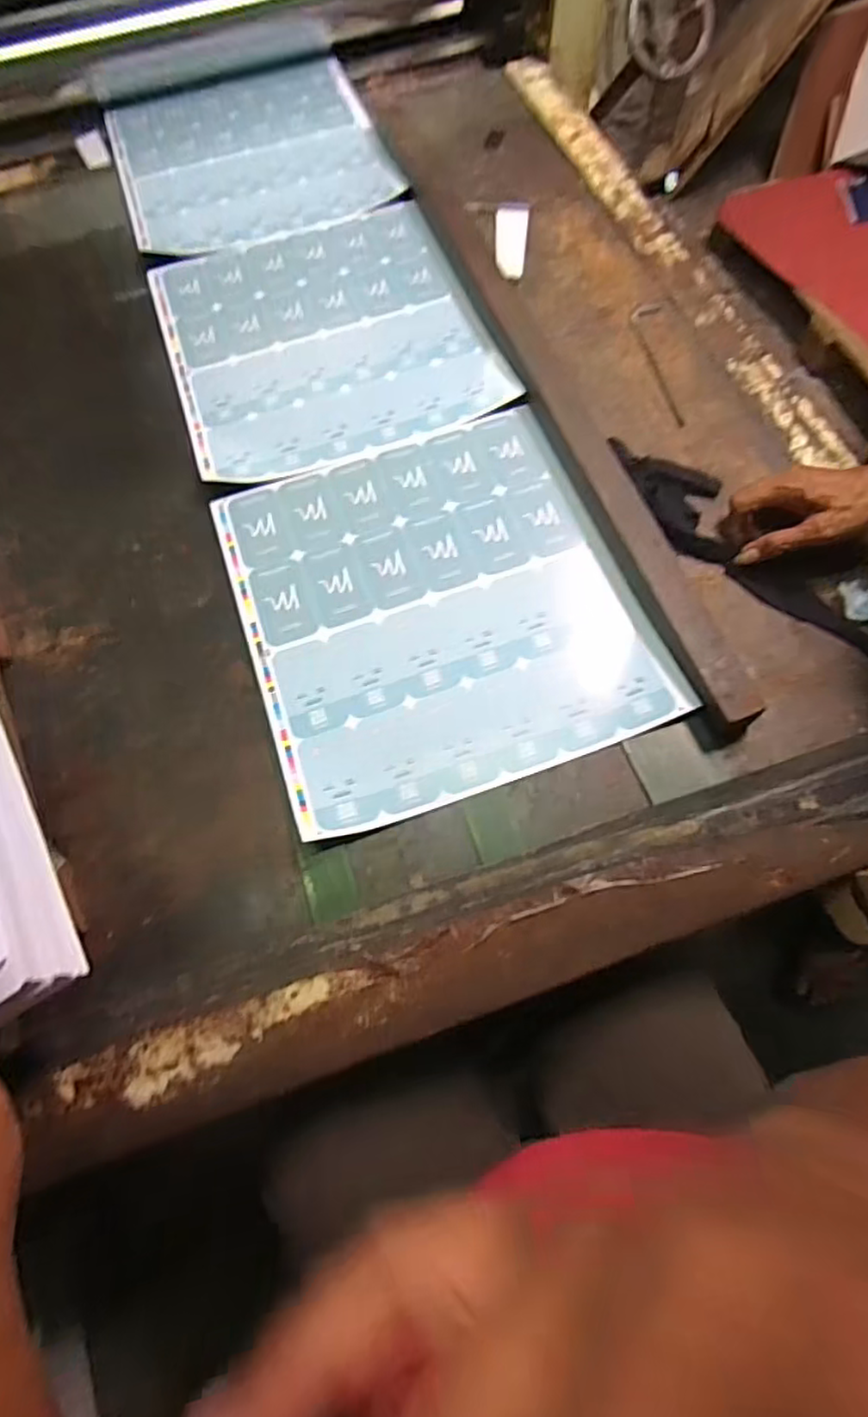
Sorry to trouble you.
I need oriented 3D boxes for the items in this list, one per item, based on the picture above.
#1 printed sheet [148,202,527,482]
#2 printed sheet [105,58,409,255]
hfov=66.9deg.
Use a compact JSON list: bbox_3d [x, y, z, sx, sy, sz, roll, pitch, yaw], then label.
[{"bbox_3d":[-0.132,-0.446,0.780,0.357,0.008,0.378,-19,69,-5],"label":"printed sheet"},{"bbox_3d":[-0.264,-0.786,0.928,0.349,0.008,0.375,-19,68,-5],"label":"printed sheet"}]

